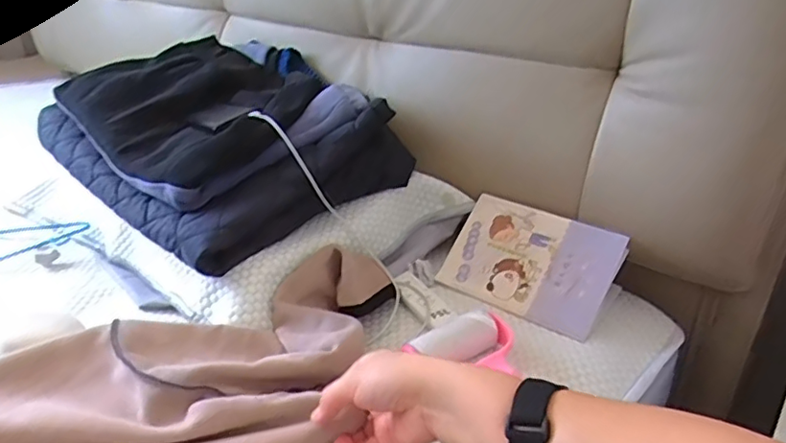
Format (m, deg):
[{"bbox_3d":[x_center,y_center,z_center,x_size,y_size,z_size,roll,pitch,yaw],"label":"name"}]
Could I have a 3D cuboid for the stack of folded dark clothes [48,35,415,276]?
[{"bbox_3d":[-0.251,-0.138,0.843,0.361,0.133,0.509,-20,33,-37],"label":"stack of folded dark clothes"}]

